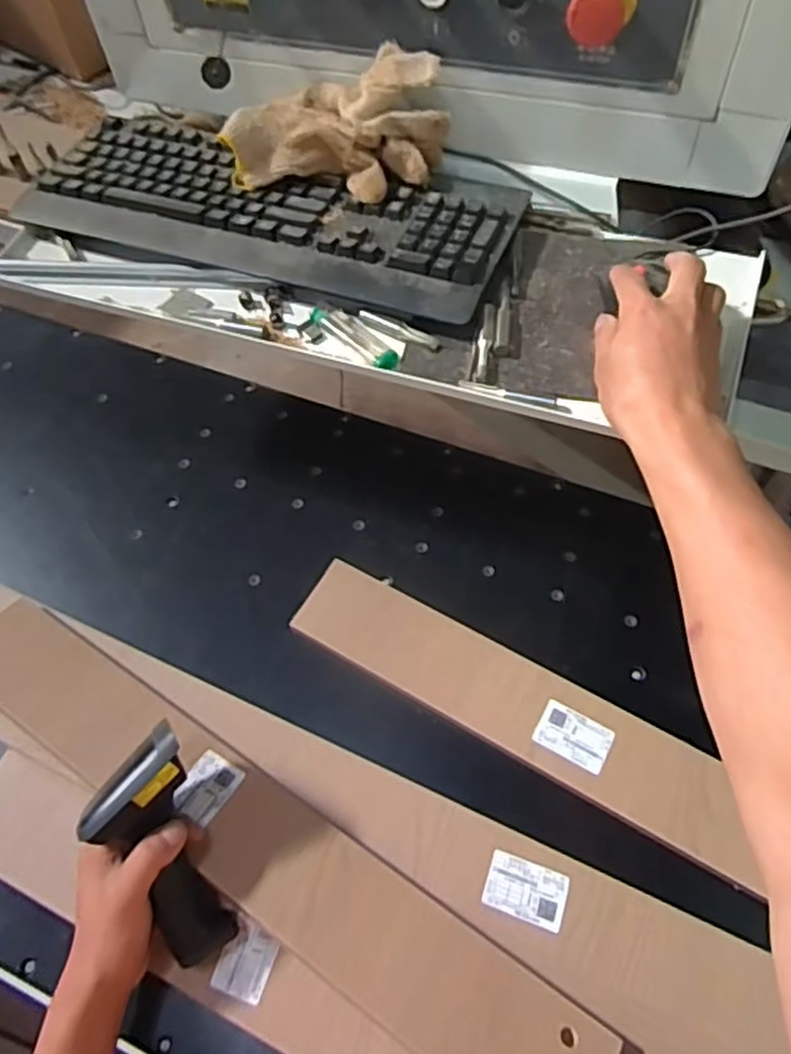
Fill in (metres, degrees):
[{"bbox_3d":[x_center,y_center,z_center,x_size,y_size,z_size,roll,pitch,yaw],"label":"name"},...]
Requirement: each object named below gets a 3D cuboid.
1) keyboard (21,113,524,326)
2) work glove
[{"bbox_3d":[-0.109,-0.290,0.642,0.437,0.023,0.162,19,63,14],"label":"keyboard"},{"bbox_3d":[-0.051,-0.347,0.616,0.185,0.073,0.098,9,61,8],"label":"work glove"}]

